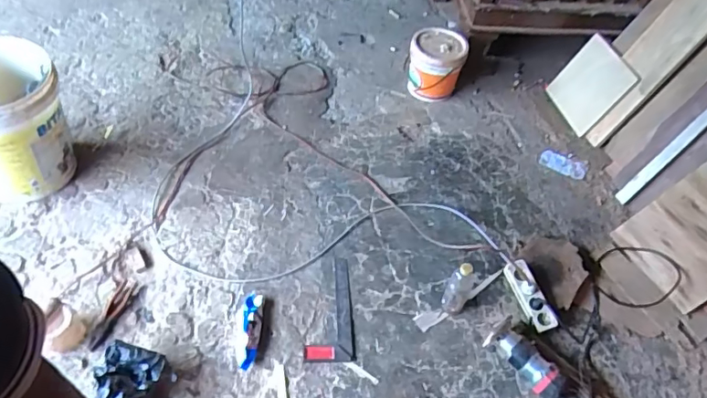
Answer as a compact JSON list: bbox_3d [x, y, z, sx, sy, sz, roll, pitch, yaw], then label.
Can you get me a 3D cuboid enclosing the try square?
[{"bbox_3d":[-0.064,0.289,1.416,0.126,0.016,0.295,0,53,-6],"label":"try square"}]

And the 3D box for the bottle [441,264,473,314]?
[{"bbox_3d":[0.272,0.229,1.378,0.064,0.182,0.067,3,53,-4],"label":"bottle"}]

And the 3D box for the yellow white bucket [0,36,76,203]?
[{"bbox_3d":[-0.970,-0.231,1.509,0.296,0.345,0.350,-28,61,-24],"label":"yellow white bucket"}]

